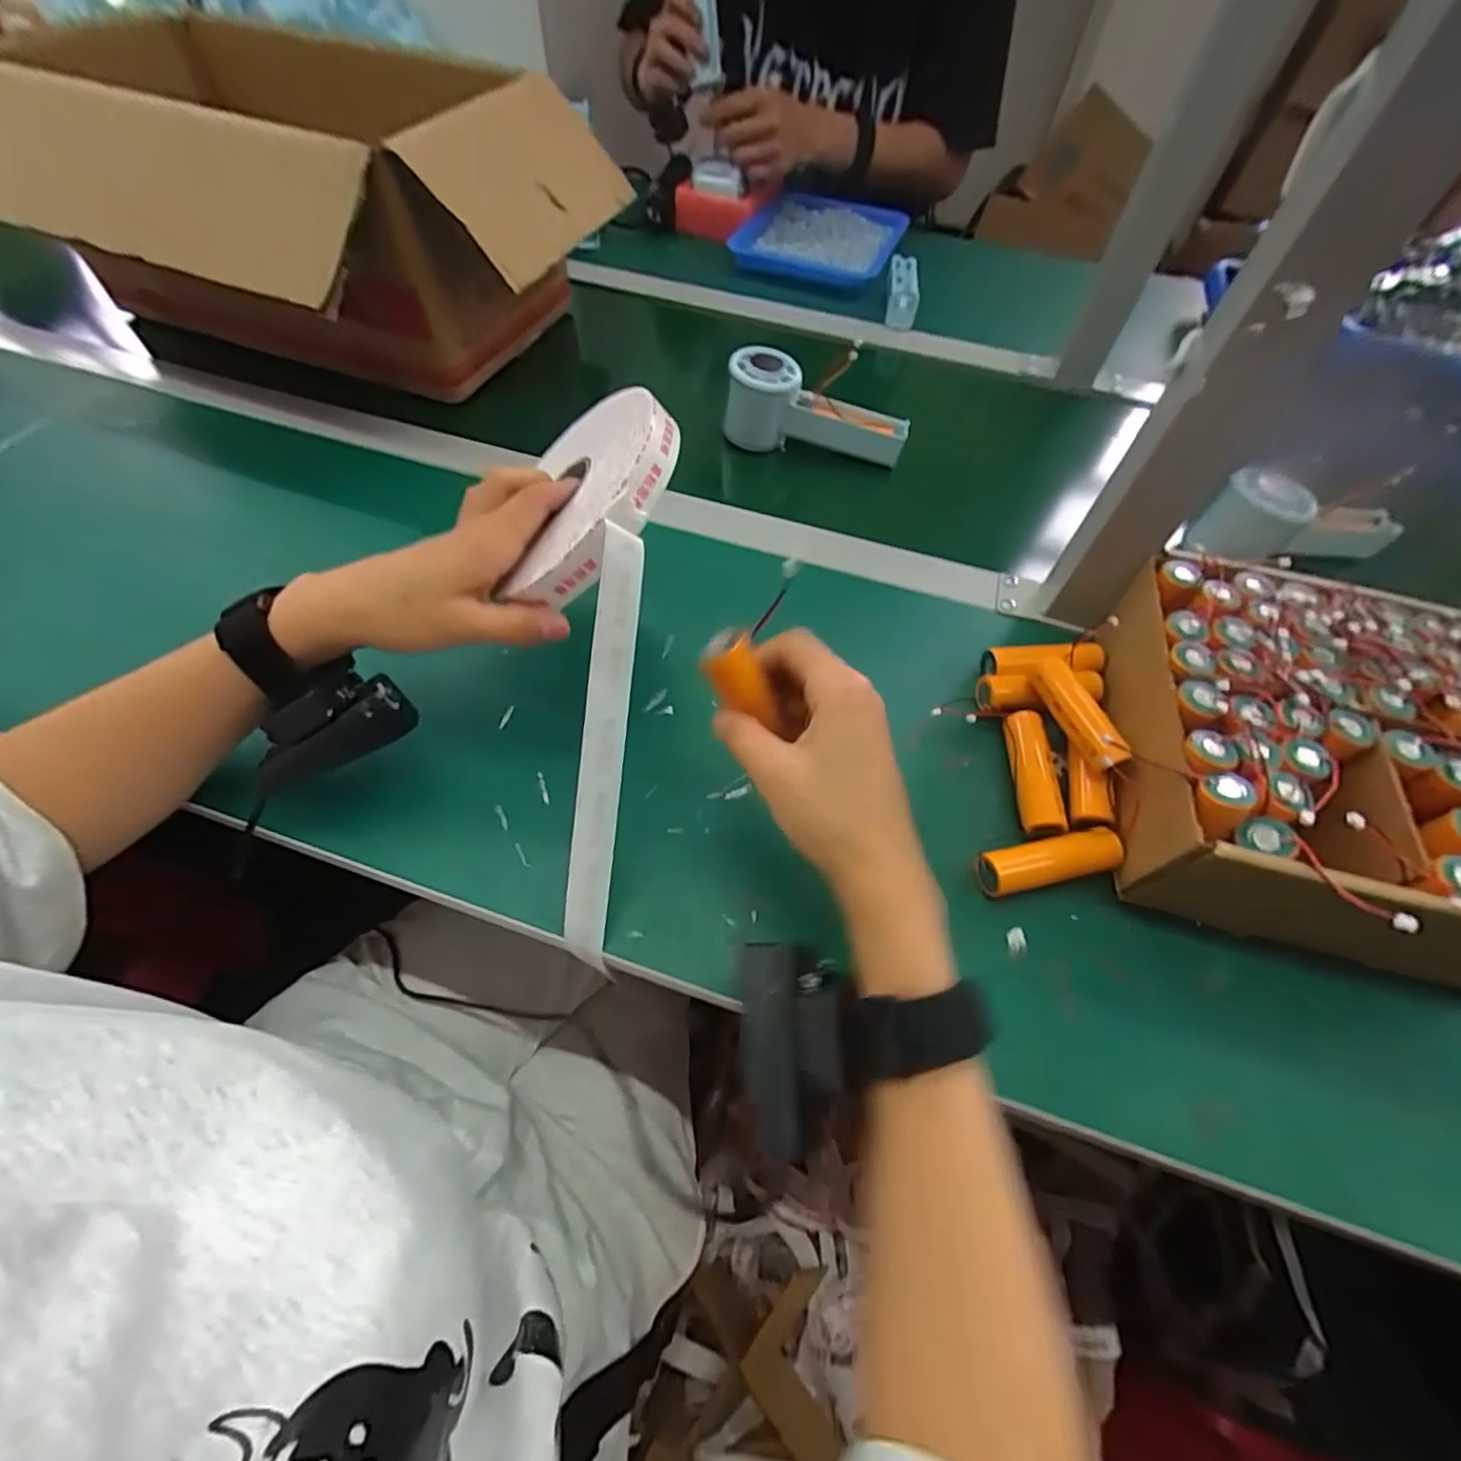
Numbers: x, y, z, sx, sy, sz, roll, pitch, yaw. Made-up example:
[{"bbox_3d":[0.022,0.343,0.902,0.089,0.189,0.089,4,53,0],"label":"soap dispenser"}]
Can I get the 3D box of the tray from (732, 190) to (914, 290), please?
[{"bbox_3d":[0.106,-0.583,0.732,0.170,0.033,0.216,16,58,7],"label":"tray"}]

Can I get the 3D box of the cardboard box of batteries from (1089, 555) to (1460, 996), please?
[{"bbox_3d":[0.305,0.013,0.329,0.194,0.074,0.200,15,58,6],"label":"cardboard box of batteries"}]

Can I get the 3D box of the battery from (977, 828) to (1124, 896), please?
[{"bbox_3d":[0.163,0.066,0.316,0.071,0.015,0.021,-9,58,-9],"label":"battery"}]

